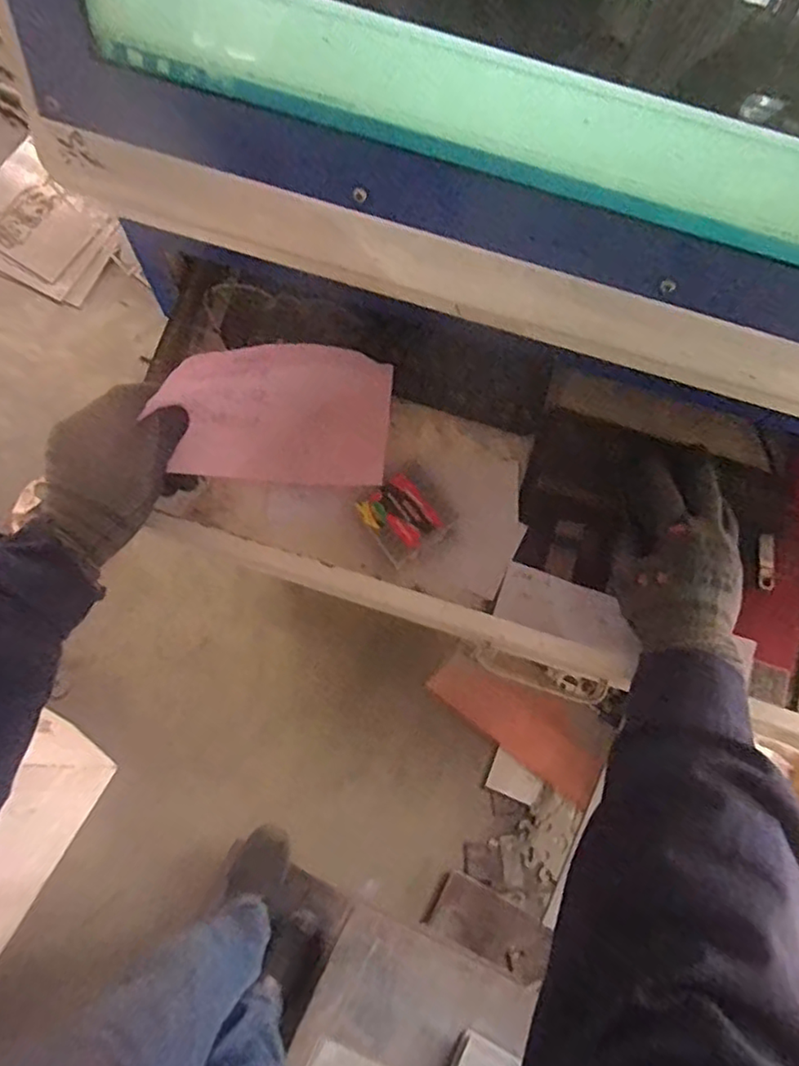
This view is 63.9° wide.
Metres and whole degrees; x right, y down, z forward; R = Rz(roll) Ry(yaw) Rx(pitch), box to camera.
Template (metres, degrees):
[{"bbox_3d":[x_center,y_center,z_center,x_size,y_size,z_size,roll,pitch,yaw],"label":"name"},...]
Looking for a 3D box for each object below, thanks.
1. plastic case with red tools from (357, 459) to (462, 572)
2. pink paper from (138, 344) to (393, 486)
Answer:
[{"bbox_3d":[0.006,-0.016,0.523,0.065,0.017,0.060,-37,80,-13],"label":"plastic case with red tools"},{"bbox_3d":[-0.085,-0.088,0.492,0.178,0.048,0.105,-2,108,-29],"label":"pink paper"}]

